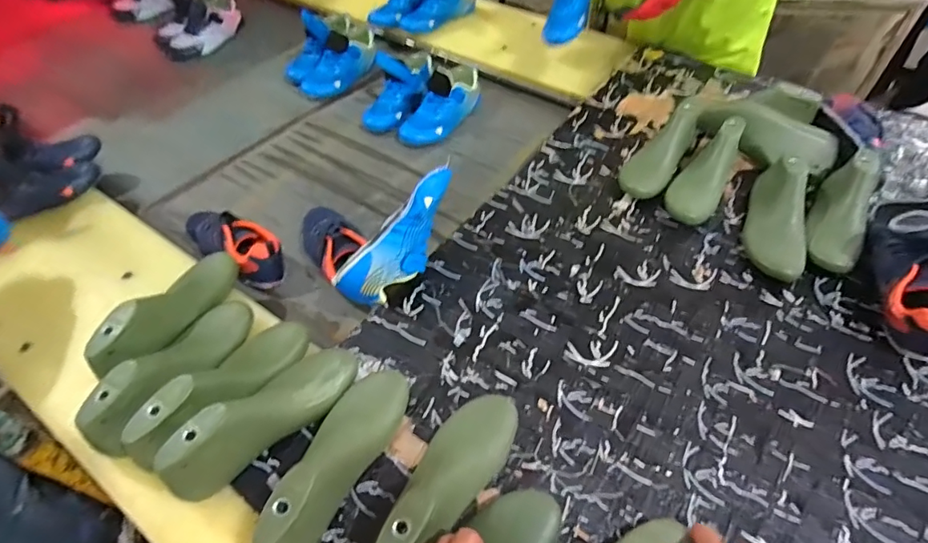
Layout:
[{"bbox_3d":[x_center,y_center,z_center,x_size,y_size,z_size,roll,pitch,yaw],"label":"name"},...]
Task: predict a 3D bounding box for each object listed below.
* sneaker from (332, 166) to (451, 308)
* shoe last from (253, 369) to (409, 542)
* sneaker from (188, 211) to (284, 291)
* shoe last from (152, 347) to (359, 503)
[{"bbox_3d":[-0.086,-0.047,0.690,0.075,0.073,0.213,31,87,25],"label":"sneaker"},{"bbox_3d":[-0.134,0.194,0.520,0.075,0.080,0.221,17,40,16],"label":"shoe last"},{"bbox_3d":[-0.366,-0.043,0.788,0.192,0.074,0.083,27,56,20],"label":"sneaker"},{"bbox_3d":[-0.220,0.144,0.542,0.217,0.074,0.076,-38,59,-26],"label":"shoe last"}]

